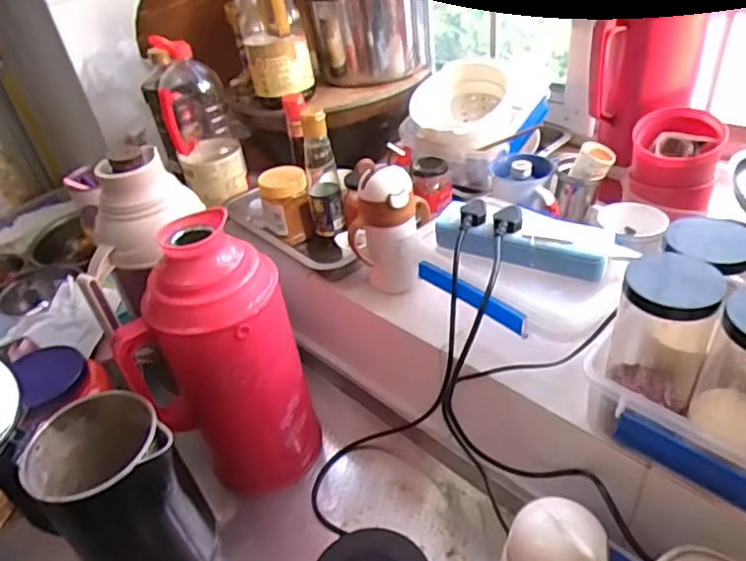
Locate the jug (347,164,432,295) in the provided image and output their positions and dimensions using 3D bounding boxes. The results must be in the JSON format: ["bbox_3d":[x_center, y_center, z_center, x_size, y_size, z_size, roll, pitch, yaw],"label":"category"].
[{"bbox_3d":[0.021,-0.068,0.728,0.086,0.163,0.088,3,38,14],"label":"jug"}]

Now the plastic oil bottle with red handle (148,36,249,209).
[{"bbox_3d":[-0.271,-0.252,0.894,0.093,0.248,0.093,-14,37,-8],"label":"plastic oil bottle with red handle"}]

